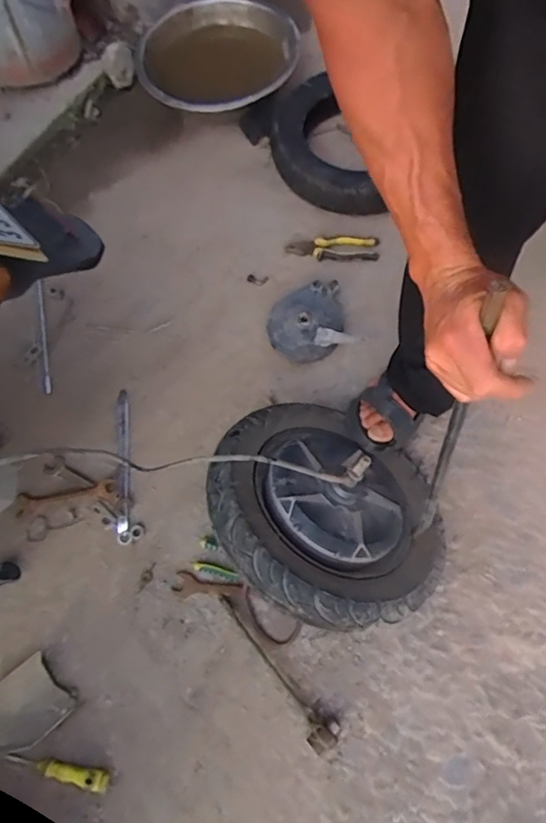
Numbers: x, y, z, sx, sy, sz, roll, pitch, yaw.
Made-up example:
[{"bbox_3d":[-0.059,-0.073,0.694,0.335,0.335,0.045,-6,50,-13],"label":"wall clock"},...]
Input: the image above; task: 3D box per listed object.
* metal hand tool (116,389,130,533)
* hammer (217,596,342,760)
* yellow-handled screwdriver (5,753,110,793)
[{"bbox_3d":[-0.282,0.086,1.026,0.027,0.014,0.276,-6,70,1],"label":"metal hand tool"},{"bbox_3d":[0.006,0.416,0.888,0.050,0.038,0.288,-37,72,-10],"label":"hammer"},{"bbox_3d":[-0.333,0.558,0.843,0.164,0.024,0.028,8,71,6],"label":"yellow-handled screwdriver"}]

